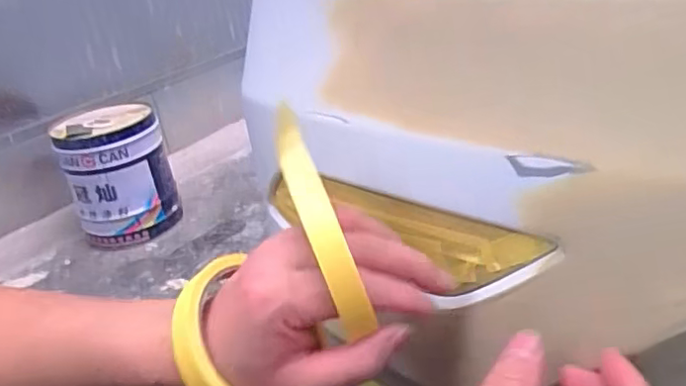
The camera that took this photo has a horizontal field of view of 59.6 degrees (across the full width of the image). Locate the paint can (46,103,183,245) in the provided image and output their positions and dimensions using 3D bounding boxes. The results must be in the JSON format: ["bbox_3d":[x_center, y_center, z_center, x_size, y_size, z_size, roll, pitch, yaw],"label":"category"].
[{"bbox_3d":[-0.638,-0.062,1.701,0.273,0.289,0.266,-20,28,-20],"label":"paint can"}]

